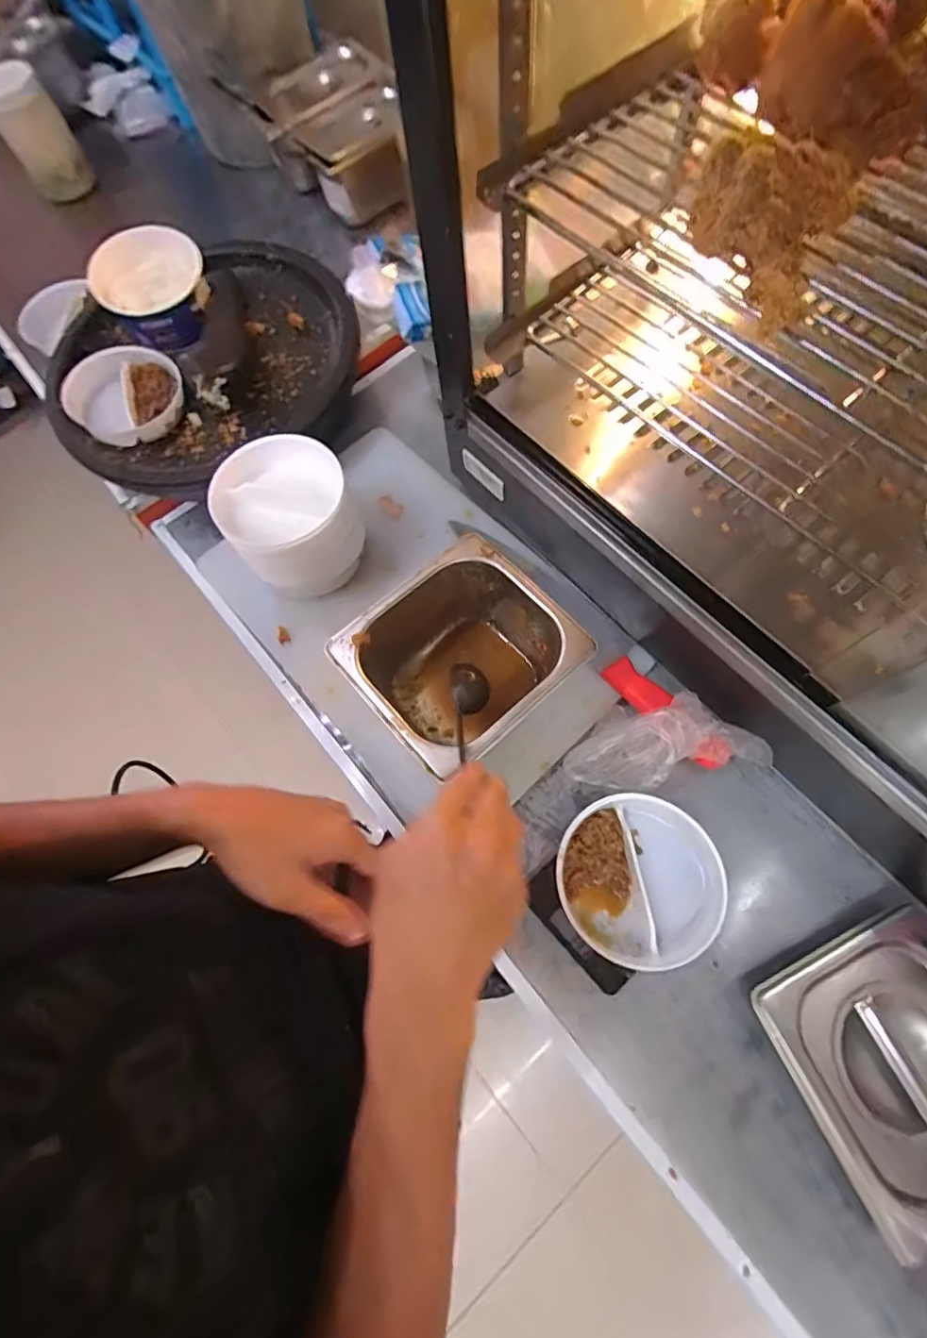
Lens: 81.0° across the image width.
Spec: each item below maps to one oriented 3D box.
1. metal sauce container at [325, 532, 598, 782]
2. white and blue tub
[{"bbox_3d":[0.000,-0.001,0.500,0.174,0.103,0.158,-43,72,-10],"label":"metal sauce container"},{"bbox_3d":[-0.373,-0.456,0.657,0.127,0.070,0.122,-2,70,5],"label":"white and blue tub"}]

